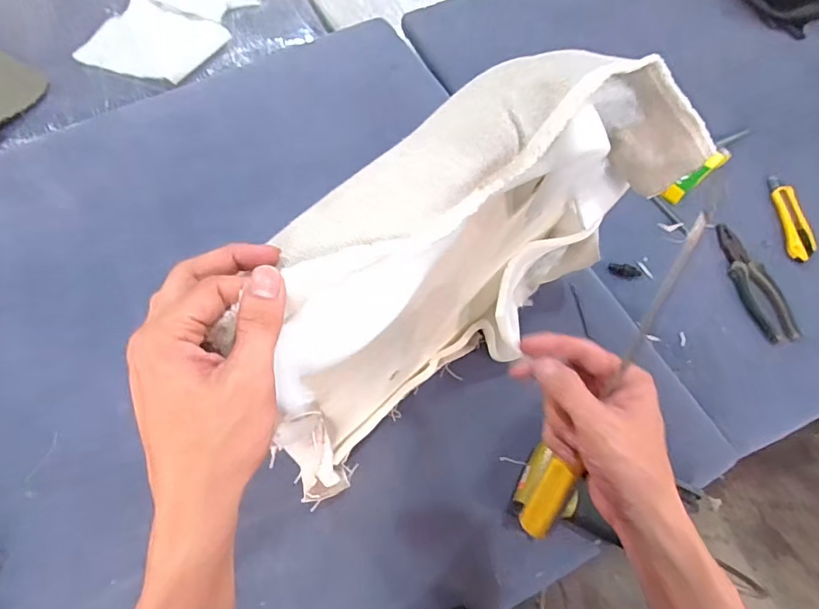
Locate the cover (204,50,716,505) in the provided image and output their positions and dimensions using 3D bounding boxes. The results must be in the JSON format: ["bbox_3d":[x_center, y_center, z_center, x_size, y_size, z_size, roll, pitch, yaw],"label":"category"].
[{"bbox_3d":[0.063,-0.010,0.479,0.411,0.378,0.097,-36,63,-16],"label":"cover"}]

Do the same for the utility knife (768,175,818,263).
[{"bbox_3d":[0.601,-0.142,0.798,0.037,0.024,0.172,5,64,3],"label":"utility knife"}]

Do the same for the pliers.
[{"bbox_3d":[0.506,-0.035,0.746,0.058,0.023,0.191,-10,64,-5],"label":"pliers"}]

